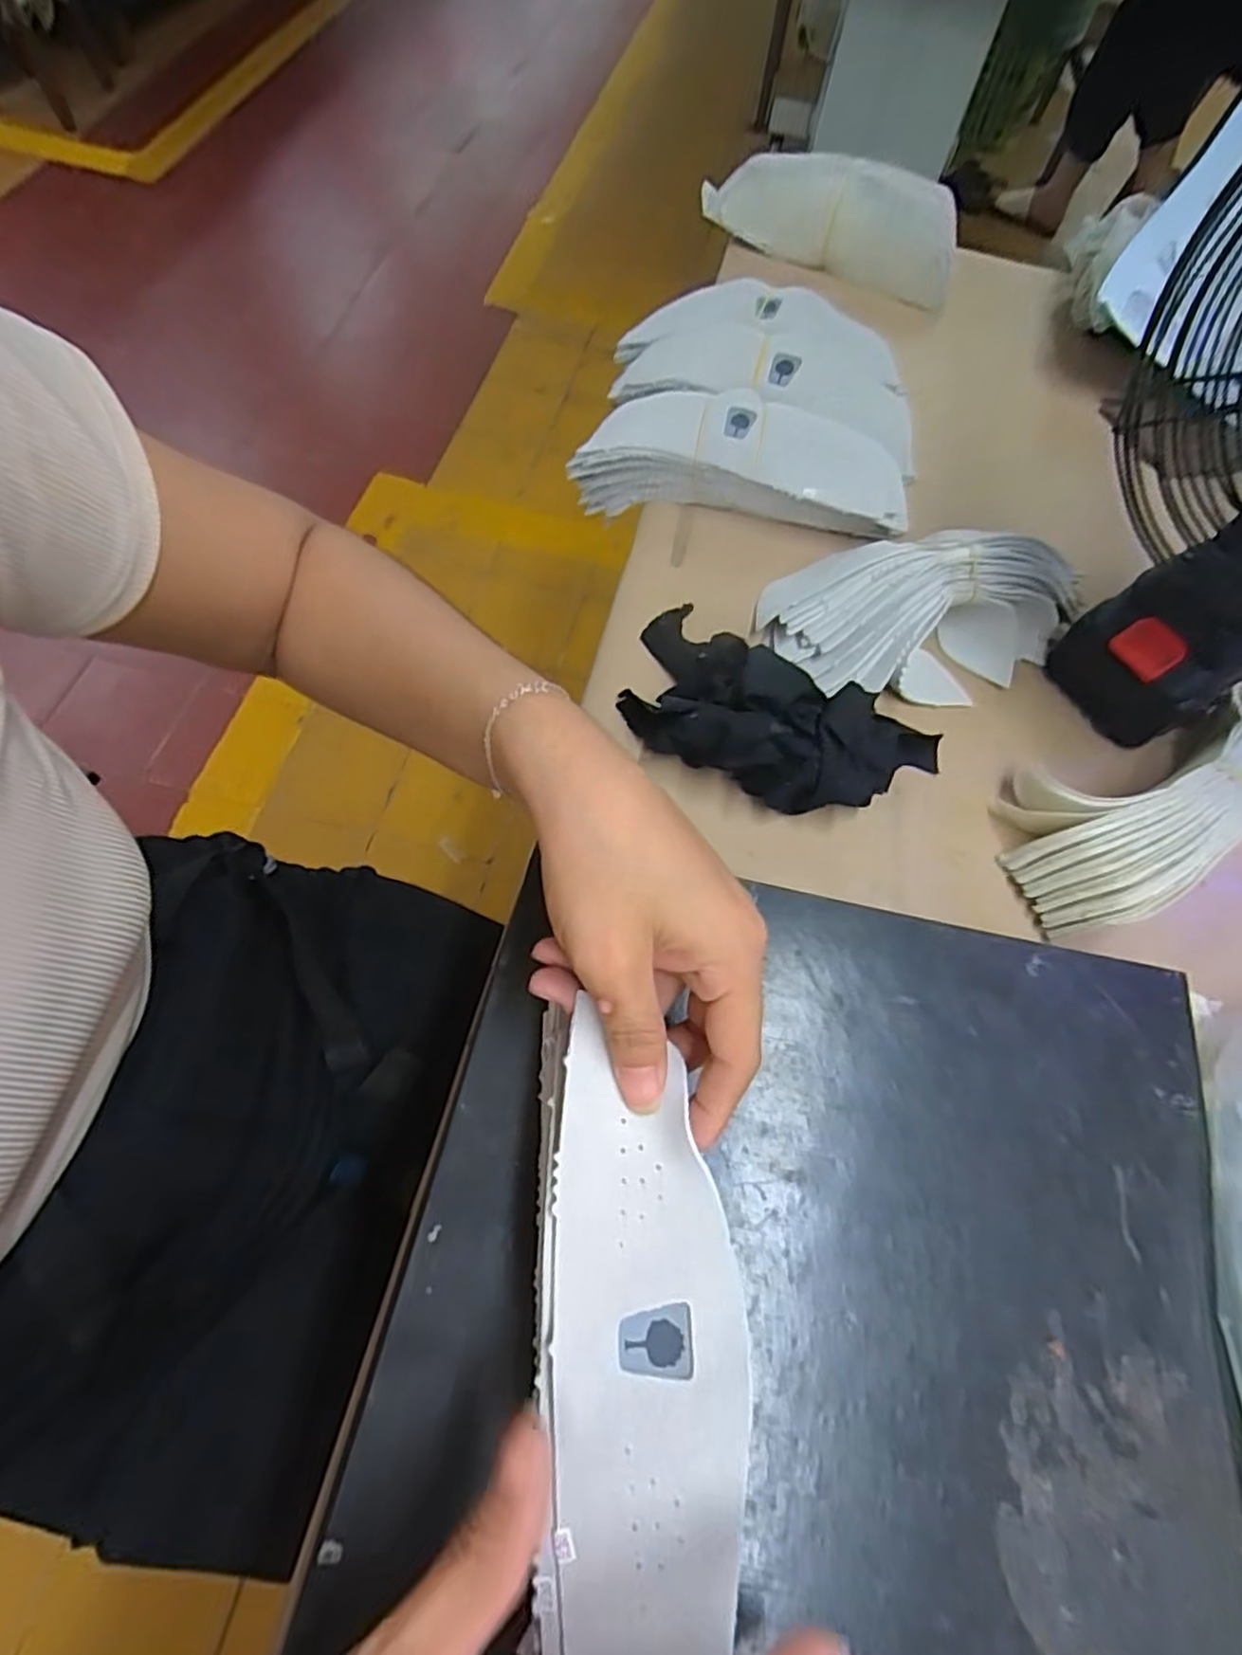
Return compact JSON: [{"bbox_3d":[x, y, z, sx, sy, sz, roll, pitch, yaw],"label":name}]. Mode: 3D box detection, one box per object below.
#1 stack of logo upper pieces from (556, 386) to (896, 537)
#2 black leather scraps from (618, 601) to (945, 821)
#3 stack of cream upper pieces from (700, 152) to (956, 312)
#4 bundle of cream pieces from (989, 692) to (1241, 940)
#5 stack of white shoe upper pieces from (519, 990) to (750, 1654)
[{"bbox_3d":[0.076,-0.232,0.456,0.214,0.065,0.057,14,64,3],"label":"stack of logo upper pieces"},{"bbox_3d":[0.086,-0.064,0.372,0.175,0.054,0.109,22,64,7],"label":"black leather scraps"},{"bbox_3d":[0.177,-0.501,0.579,0.210,0.056,0.086,28,65,8],"label":"stack of cream upper pieces"},{"bbox_3d":[0.283,-0.012,0.366,0.174,0.050,0.088,-19,67,-13],"label":"bundle of cream pieces"},{"bbox_3d":[0.004,0.148,0.213,0.062,0.013,0.177,-3,66,-4],"label":"stack of white shoe upper pieces"}]

